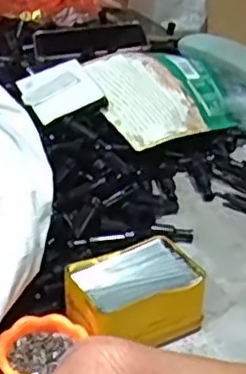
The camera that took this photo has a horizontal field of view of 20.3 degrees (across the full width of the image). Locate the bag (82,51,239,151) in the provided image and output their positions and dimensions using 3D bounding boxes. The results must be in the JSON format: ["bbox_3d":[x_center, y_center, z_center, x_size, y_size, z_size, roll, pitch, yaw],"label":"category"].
[{"bbox_3d":[0.050,-0.126,0.921,0.231,0.025,0.155,-17,60,-43],"label":"bag"}]

